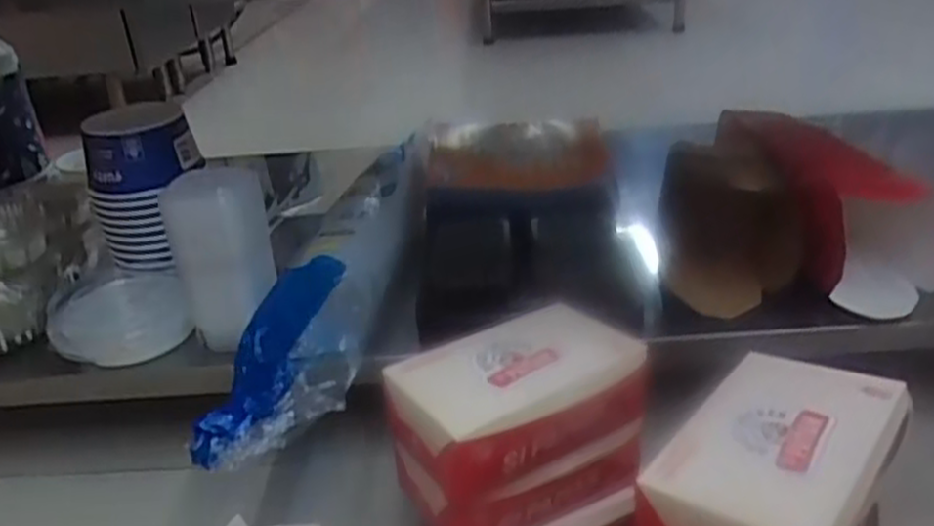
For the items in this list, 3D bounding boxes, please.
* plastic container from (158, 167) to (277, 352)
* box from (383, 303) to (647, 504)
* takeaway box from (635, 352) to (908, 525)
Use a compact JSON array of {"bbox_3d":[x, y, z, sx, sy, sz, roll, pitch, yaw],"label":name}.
[{"bbox_3d":[-0.227,-0.005,0.732,0.088,0.169,0.070,-10,28,-11],"label":"plastic container"},{"bbox_3d":[0.038,0.100,0.597,0.184,0.068,0.105,-18,30,-24],"label":"box"},{"bbox_3d":[0.201,0.134,0.504,0.113,0.064,0.177,20,36,40],"label":"takeaway box"}]

